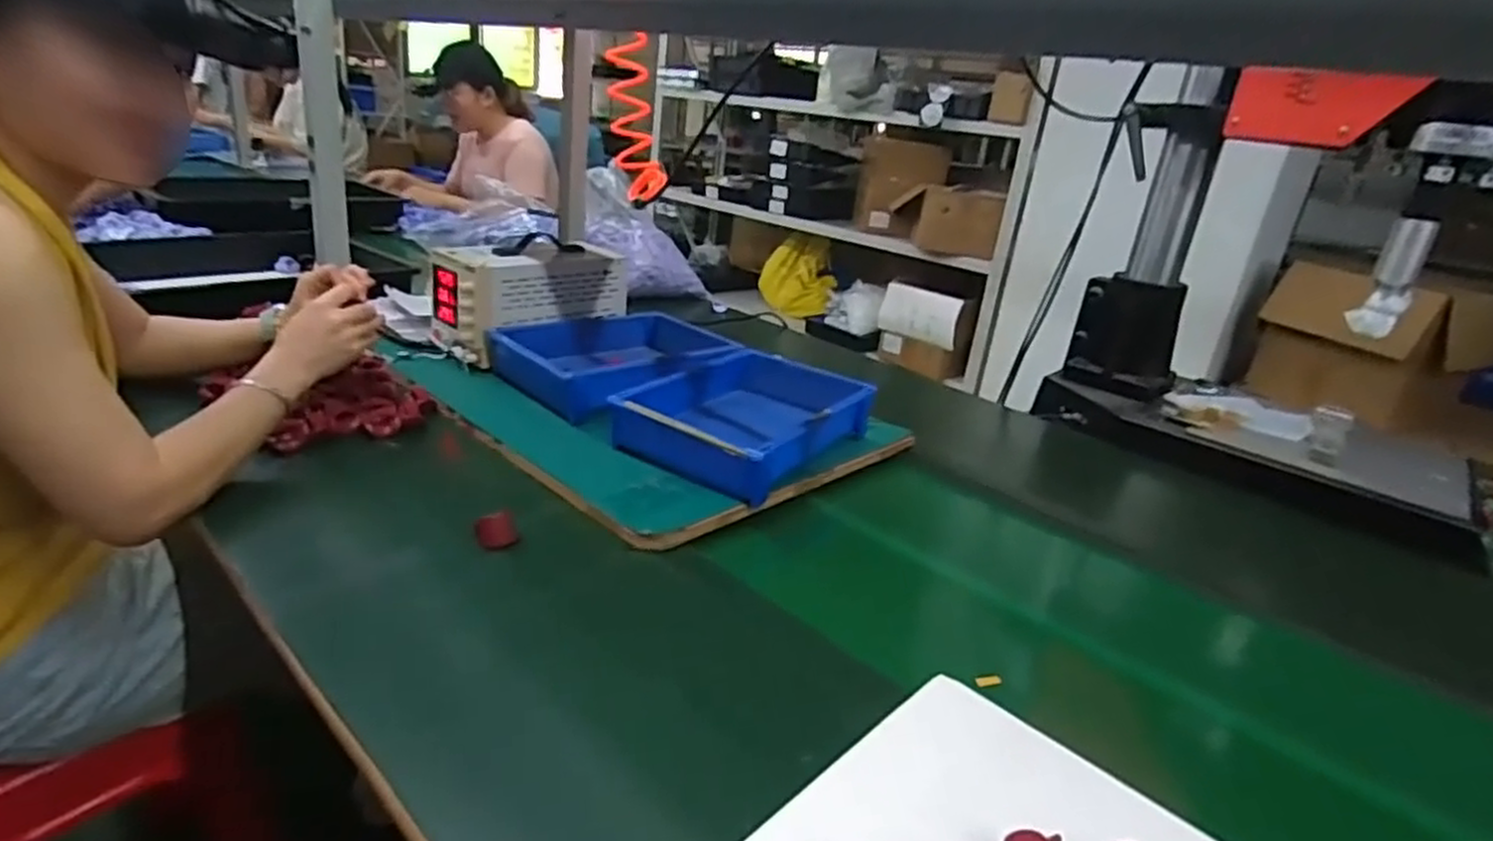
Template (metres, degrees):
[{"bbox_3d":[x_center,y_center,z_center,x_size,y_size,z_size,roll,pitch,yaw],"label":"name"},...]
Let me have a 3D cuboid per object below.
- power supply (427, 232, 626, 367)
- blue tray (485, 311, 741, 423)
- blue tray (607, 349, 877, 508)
[{"bbox_3d":[-0.328,-0.188,1.161,0.137,0.153,0.269,22,27,33],"label":"power supply"},{"bbox_3d":[-0.169,-0.086,1.093,0.239,0.068,0.323,25,28,37],"label":"blue tray"},{"bbox_3d":[0.003,0.001,0.956,0.215,0.081,0.311,20,25,28],"label":"blue tray"}]

